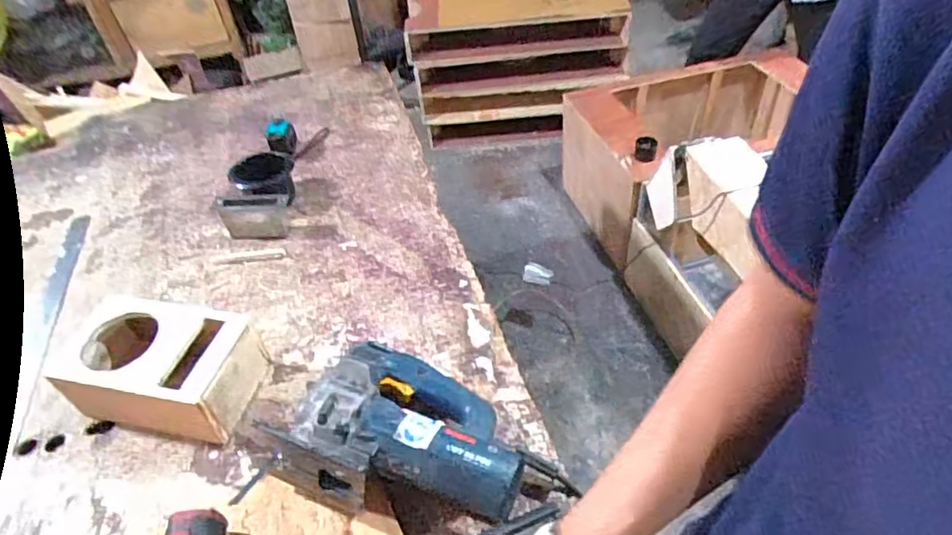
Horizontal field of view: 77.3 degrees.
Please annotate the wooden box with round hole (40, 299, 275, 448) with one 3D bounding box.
[{"bbox_3d":[-0.378,0.120,0.722,0.210,0.092,0.128,5,45,9],"label":"wooden box with round hole"}]

